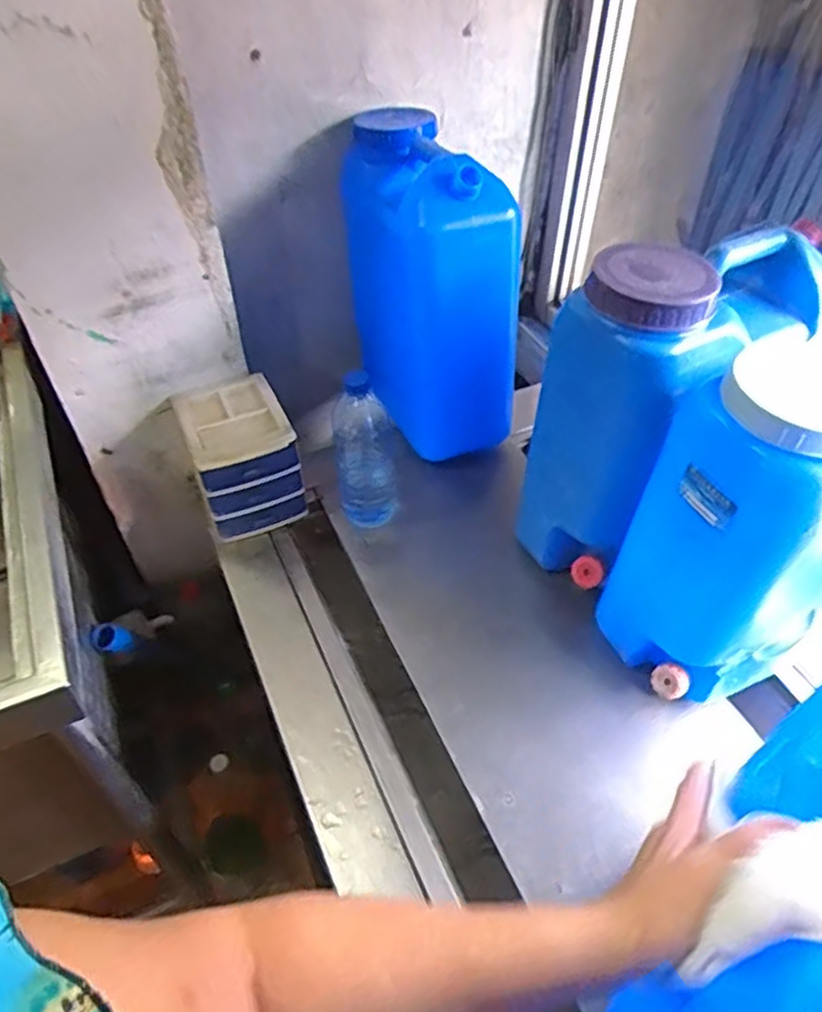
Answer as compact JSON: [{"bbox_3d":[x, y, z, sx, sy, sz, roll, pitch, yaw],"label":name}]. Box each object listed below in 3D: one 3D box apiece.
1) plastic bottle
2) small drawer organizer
[{"bbox_3d":[-0.064,-0.082,0.964,0.082,0.243,0.071,-4,47,-3],"label":"plastic bottle"},{"bbox_3d":[-0.248,-0.076,1.016,0.133,0.141,0.172,-19,50,-16],"label":"small drawer organizer"}]

